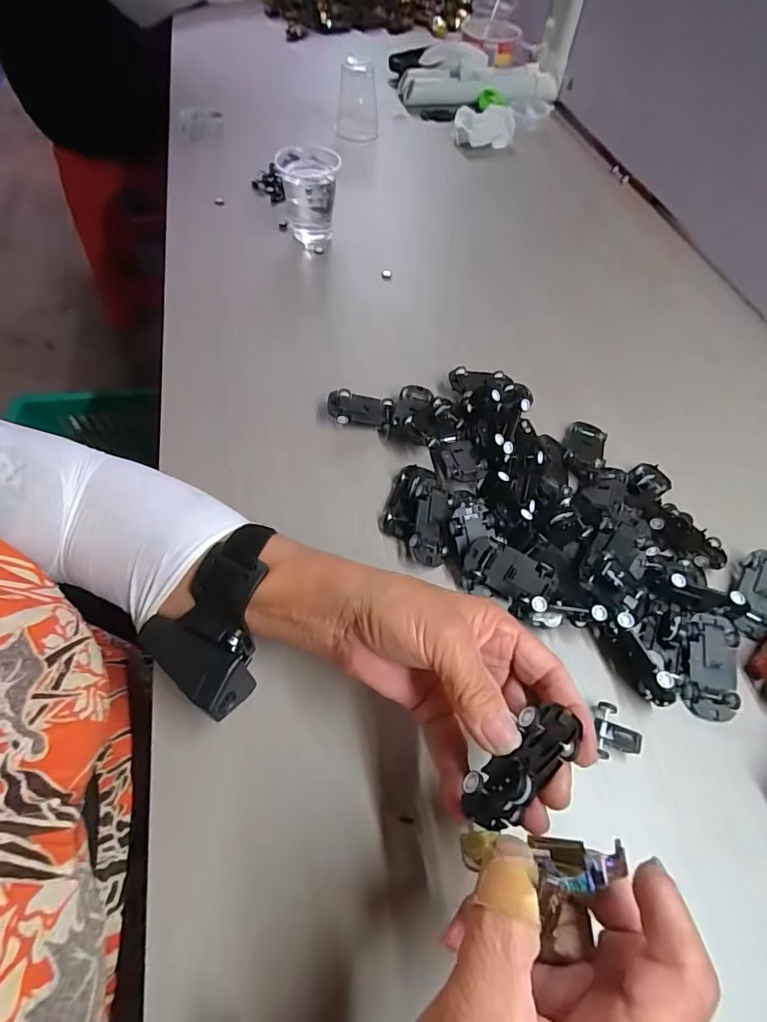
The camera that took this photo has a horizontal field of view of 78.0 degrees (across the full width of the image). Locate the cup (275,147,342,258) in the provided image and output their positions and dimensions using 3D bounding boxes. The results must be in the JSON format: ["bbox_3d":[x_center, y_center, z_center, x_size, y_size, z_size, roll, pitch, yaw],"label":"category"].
[{"bbox_3d":[-0.080,-0.342,0.518,0.066,0.075,0.081,0,60,-3],"label":"cup"}]

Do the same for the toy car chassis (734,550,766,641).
[{"bbox_3d":[0.266,0.059,0.333,0.029,0.006,0.063,20,77,18],"label":"toy car chassis"}]

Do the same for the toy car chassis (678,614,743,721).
[{"bbox_3d":[0.210,0.100,0.307,0.036,0.010,0.064,8,73,0],"label":"toy car chassis"}]

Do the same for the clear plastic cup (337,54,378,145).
[{"bbox_3d":[-0.037,-0.562,0.647,0.055,0.078,0.069,-4,60,-6],"label":"clear plastic cup"}]

